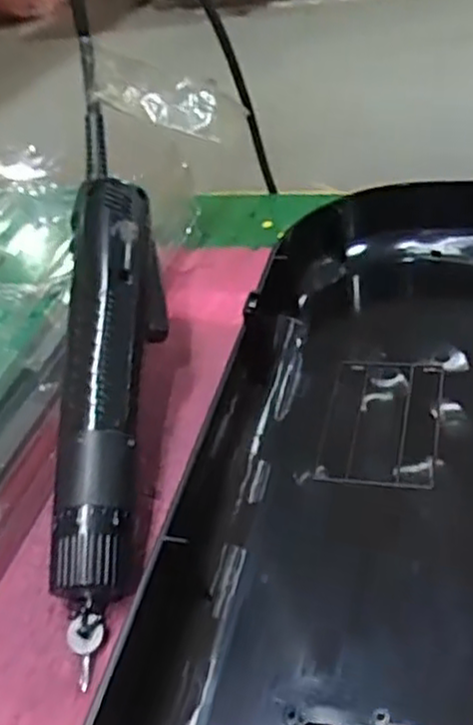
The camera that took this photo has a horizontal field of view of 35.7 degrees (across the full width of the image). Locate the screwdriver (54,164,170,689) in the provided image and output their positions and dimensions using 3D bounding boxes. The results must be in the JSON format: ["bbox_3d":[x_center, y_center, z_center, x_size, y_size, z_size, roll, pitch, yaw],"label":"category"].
[{"bbox_3d":[-0.056,0.012,0.320,0.040,0.031,0.224,-3,63,5],"label":"screwdriver"}]

